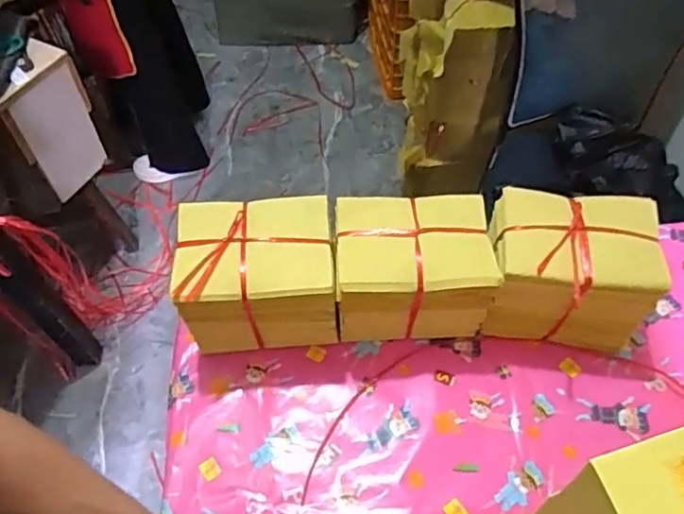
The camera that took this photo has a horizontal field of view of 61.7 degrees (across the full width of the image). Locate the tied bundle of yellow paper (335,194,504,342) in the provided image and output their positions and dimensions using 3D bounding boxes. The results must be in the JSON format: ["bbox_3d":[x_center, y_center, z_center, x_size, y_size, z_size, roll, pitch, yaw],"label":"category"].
[{"bbox_3d":[0.078,0.019,0.660,0.162,0.148,0.111,-3,56,-1],"label":"tied bundle of yellow paper"}]

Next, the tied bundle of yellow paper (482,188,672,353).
[{"bbox_3d":[0.259,0.017,0.658,0.180,0.146,0.127,5,57,5],"label":"tied bundle of yellow paper"}]

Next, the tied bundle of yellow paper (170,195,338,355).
[{"bbox_3d":[-0.091,0.025,0.650,0.159,0.146,0.115,-5,56,-2],"label":"tied bundle of yellow paper"}]

